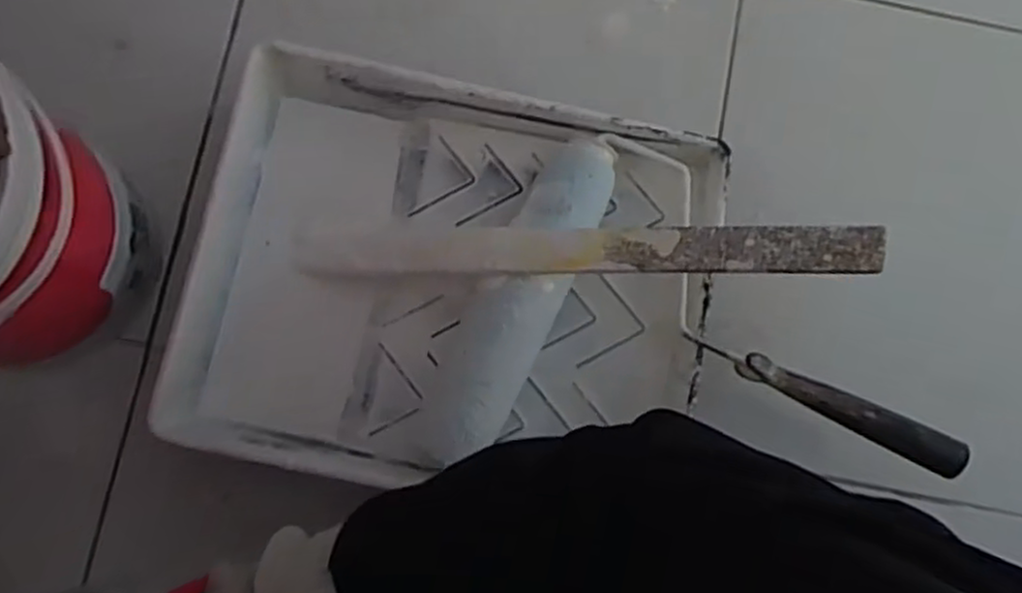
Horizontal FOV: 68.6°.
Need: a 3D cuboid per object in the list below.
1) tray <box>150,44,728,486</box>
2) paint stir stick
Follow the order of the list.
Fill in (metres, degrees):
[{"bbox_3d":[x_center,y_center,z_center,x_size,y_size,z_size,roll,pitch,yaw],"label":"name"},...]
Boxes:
[{"bbox_3d":[-0.041,-0.003,0.542,0.359,0.074,0.286,10,81,-3],"label":"tray"},{"bbox_3d":[0.022,-0.029,0.488,0.390,0.010,0.034,1,72,24],"label":"paint stir stick"}]

